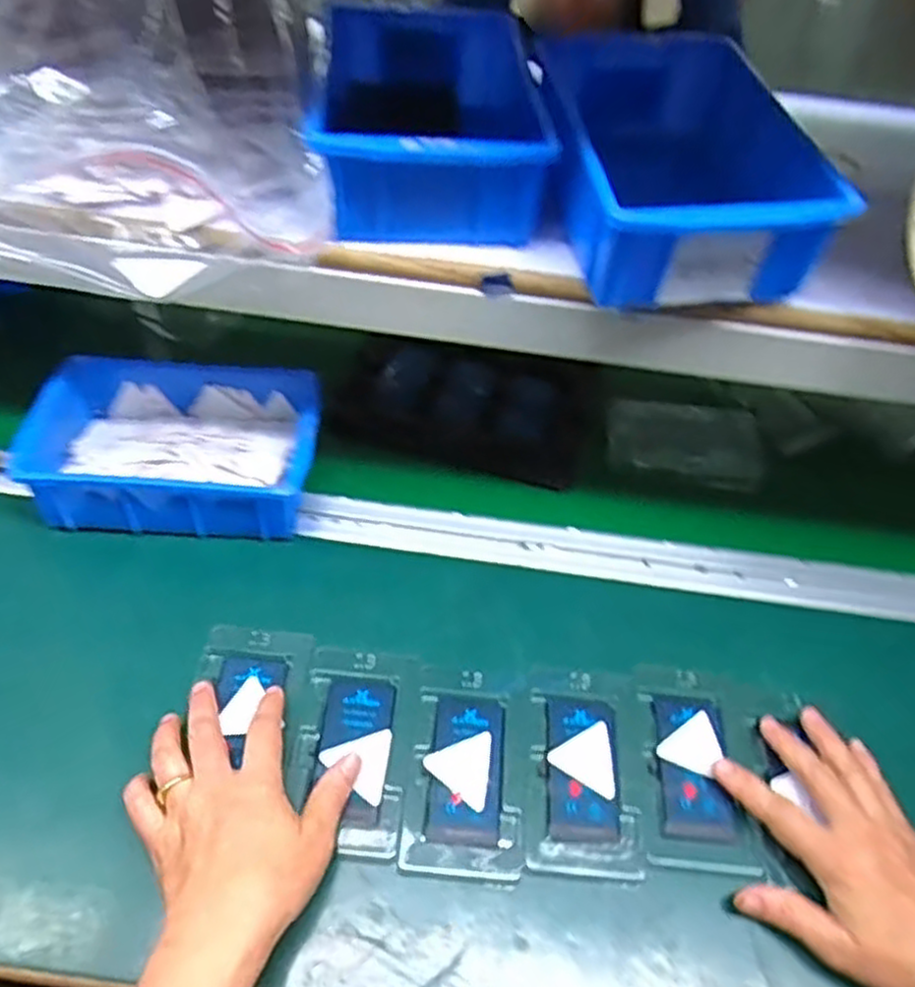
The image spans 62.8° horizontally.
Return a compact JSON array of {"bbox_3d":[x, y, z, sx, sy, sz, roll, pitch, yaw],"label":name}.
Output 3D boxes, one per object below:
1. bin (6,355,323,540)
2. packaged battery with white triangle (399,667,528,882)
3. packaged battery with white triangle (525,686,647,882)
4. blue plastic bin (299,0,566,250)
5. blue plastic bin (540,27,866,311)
[{"bbox_3d":[-0.214,-0.040,0.582,0.208,0.055,0.143,3,50,-4],"label":"bin"},{"bbox_3d":[0.007,0.170,0.471,0.073,0.008,0.127,6,50,-2],"label":"packaged battery with white triangle"},{"bbox_3d":[0.078,0.178,0.472,0.068,0.008,0.114,4,50,-3],"label":"packaged battery with white triangle"},{"bbox_3d":[-0.019,-0.236,0.477,0.130,0.069,0.202,0,50,-6],"label":"blue plastic bin"},{"bbox_3d":[0.124,-0.194,0.445,0.129,0.066,0.197,-2,51,-8],"label":"blue plastic bin"}]

